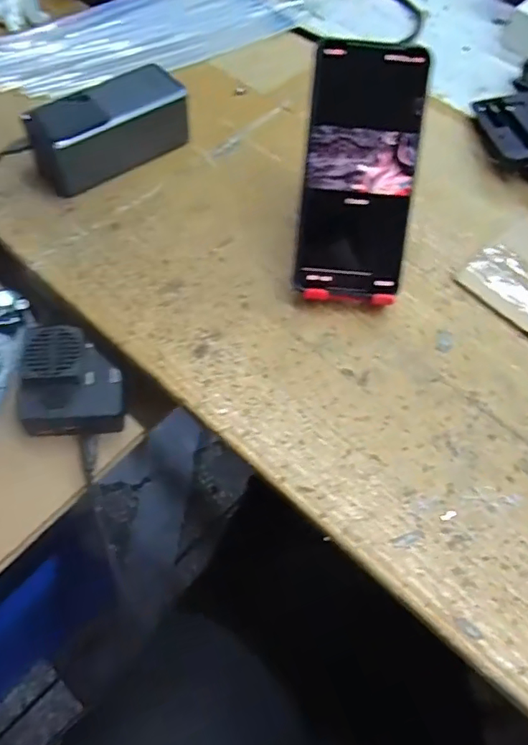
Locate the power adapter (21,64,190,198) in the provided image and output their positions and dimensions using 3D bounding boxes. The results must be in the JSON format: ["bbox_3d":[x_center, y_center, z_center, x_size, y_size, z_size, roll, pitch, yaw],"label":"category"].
[{"bbox_3d":[-0.124,-0.200,0.459,0.128,0.053,0.054,-35,67,-22],"label":"power adapter"}]

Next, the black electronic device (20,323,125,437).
[{"bbox_3d":[-0.137,0.005,0.401,0.071,0.035,0.076,2,82,-13],"label":"black electronic device"}]

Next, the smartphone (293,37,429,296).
[{"bbox_3d":[0.065,-0.136,0.378,0.075,0.162,0.006,5,15,-1],"label":"smartphone"}]

